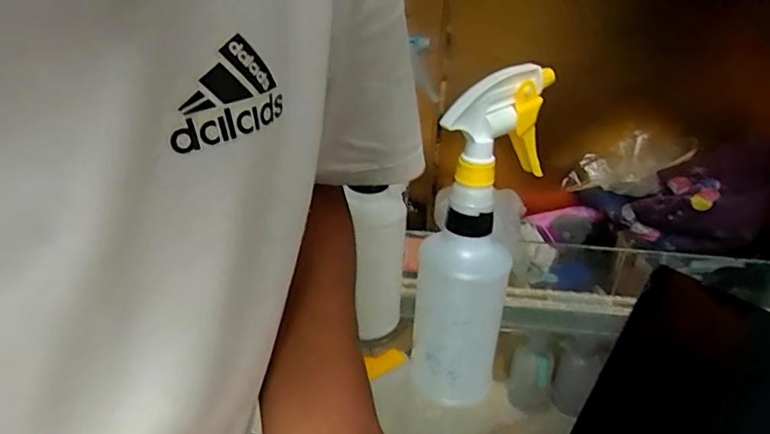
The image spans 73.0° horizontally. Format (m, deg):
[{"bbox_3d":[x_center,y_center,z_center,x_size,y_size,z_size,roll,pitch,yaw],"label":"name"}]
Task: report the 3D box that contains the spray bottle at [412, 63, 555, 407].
[{"bbox_3d":[0.079,0.030,0.474,0.095,0.304,0.081,7,28,10],"label":"spray bottle"}]

